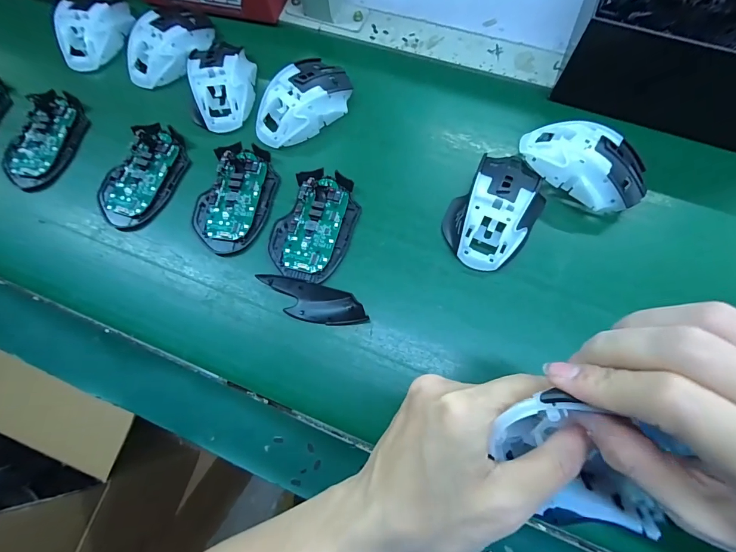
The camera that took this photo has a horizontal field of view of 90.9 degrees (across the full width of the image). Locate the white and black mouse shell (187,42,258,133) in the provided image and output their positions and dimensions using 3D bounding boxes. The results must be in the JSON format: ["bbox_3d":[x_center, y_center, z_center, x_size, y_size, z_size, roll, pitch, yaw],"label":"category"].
[{"bbox_3d":[-0.157,-0.207,0.388,0.061,0.030,0.096,-6,72,0],"label":"white and black mouse shell"}]

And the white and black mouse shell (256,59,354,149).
[{"bbox_3d":[-0.067,-0.184,0.379,0.061,0.034,0.113,38,77,13],"label":"white and black mouse shell"}]

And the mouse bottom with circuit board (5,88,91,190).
[{"bbox_3d":[-0.344,-0.147,0.385,0.065,0.014,0.114,9,73,5],"label":"mouse bottom with circuit board"}]

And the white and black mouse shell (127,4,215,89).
[{"bbox_3d":[-0.230,-0.271,0.412,0.073,0.028,0.116,27,75,10],"label":"white and black mouse shell"}]

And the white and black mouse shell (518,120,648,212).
[{"bbox_3d":[0.198,-0.102,0.336,0.111,0.046,0.067,31,76,11],"label":"white and black mouse shell"}]

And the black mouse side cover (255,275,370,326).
[{"bbox_3d":[-0.049,0.023,0.320,0.098,0.015,0.033,13,73,6],"label":"black mouse side cover"}]

